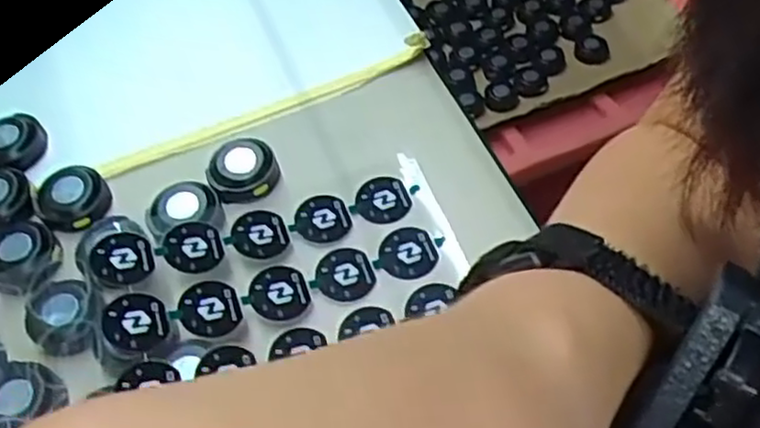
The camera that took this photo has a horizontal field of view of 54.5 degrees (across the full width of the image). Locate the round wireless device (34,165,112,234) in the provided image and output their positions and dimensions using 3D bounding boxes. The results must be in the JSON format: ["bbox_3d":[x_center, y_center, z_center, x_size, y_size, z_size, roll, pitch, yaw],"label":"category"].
[{"bbox_3d":[-0.135,-0.007,0.325,0.030,0.011,0.027,-19,56,-10],"label":"round wireless device"}]

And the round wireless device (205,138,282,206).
[{"bbox_3d":[-0.060,-0.020,0.325,0.030,0.009,0.028,-1,55,2],"label":"round wireless device"}]

